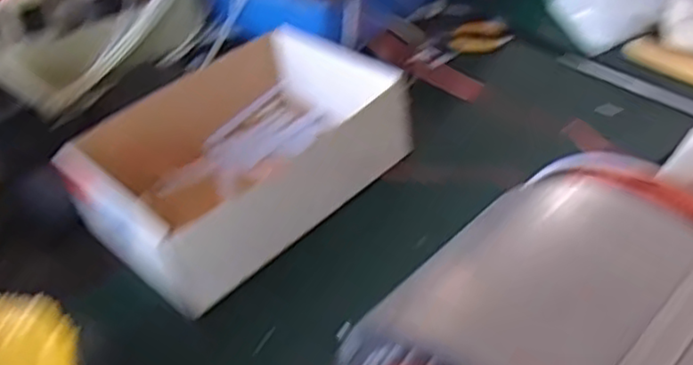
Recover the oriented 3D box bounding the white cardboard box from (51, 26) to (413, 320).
[{"bbox_3d":[-0.087,-0.024,0.566,0.190,0.082,0.246,31,56,34],"label":"white cardboard box"}]

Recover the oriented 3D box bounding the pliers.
[{"bbox_3d":[0.124,-0.154,0.728,0.117,0.008,0.046,-22,45,-15],"label":"pliers"}]

